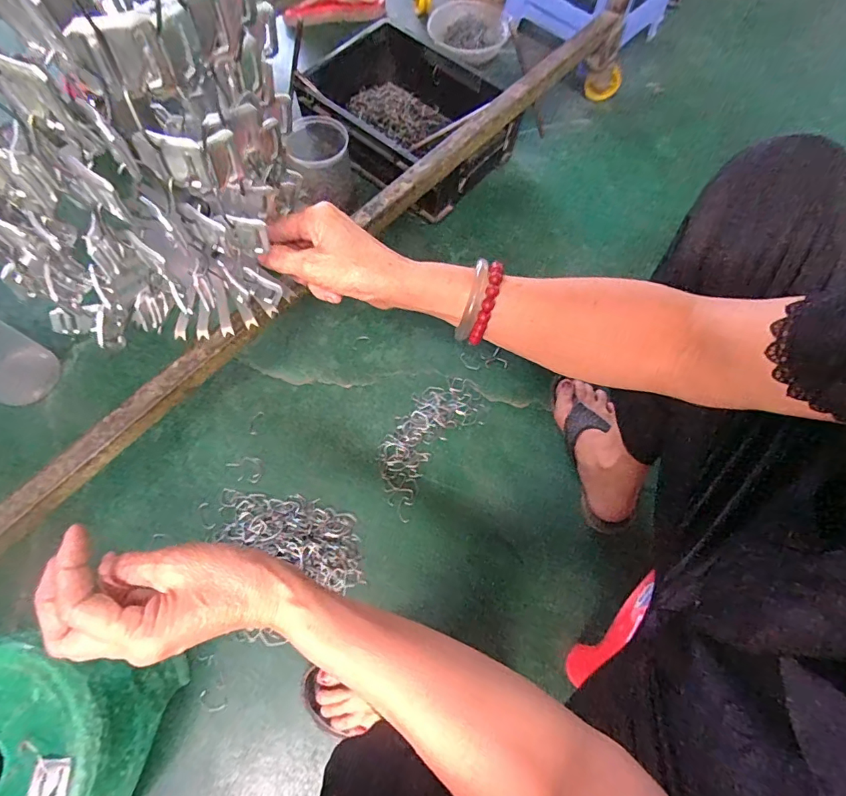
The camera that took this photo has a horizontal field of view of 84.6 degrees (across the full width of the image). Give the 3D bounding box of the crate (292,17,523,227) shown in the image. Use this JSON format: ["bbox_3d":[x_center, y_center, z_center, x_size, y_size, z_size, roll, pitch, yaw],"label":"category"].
[{"bbox_3d":[-0.036,-0.525,0.864,0.373,0.115,0.259,40,72,13],"label":"crate"}]

